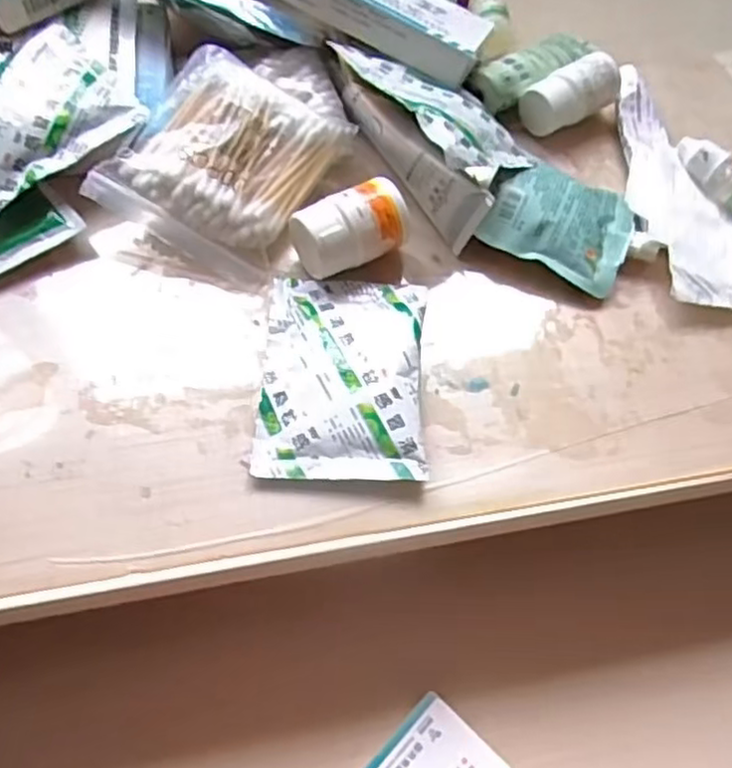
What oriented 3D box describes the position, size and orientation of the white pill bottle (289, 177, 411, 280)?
[{"bbox_3d":[-0.008,-0.066,0.315,0.052,0.032,0.028,-25,66,-16],"label":"white pill bottle"}]

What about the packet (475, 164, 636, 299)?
[{"bbox_3d":[0.093,-0.076,0.335,0.065,0.023,0.055,23,62,8],"label":"packet"}]

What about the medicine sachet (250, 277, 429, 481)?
[{"bbox_3d":[-0.010,-0.005,0.295,0.067,0.013,0.096,3,61,-2],"label":"medicine sachet"}]

